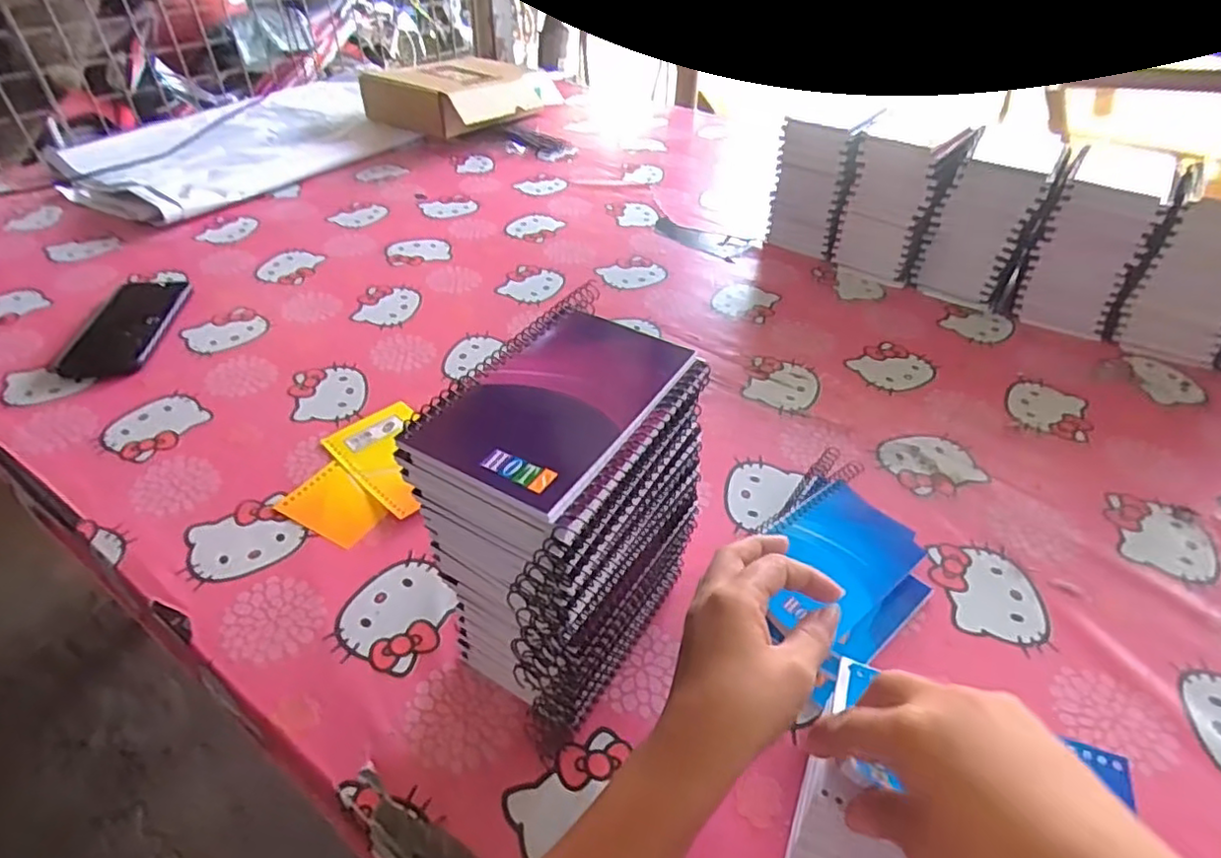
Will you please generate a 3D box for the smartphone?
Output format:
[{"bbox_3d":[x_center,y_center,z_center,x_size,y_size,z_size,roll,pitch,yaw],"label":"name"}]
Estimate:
[{"bbox_3d":[-0.504,-0.112,0.675,0.087,0.010,0.172,-5,42,-7],"label":"smartphone"}]

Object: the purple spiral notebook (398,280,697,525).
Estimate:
[{"bbox_3d":[-0.020,-0.021,0.315,0.086,0.013,0.154,23,46,22],"label":"purple spiral notebook"}]

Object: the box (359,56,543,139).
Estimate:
[{"bbox_3d":[-0.265,-0.604,1.176,0.241,0.092,0.263,23,46,22],"label":"box"}]

